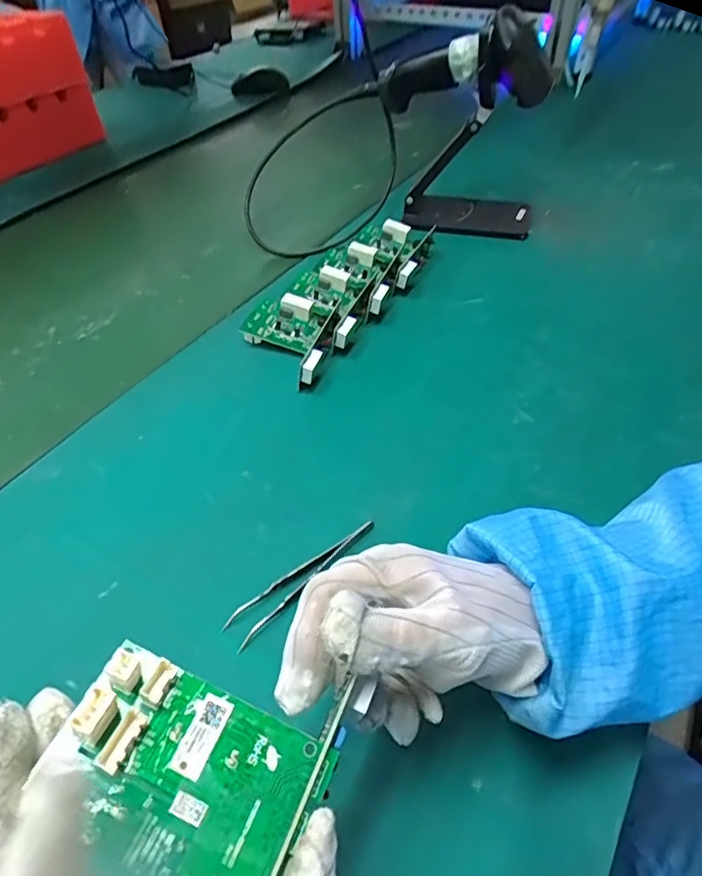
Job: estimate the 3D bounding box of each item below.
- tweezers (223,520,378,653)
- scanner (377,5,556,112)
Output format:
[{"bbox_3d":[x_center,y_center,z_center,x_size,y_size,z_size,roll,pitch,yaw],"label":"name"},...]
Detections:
[{"bbox_3d":[-0.028,0.091,0.370,0.116,0.014,0.022,-31,51,-25],"label":"tweezers"},{"bbox_3d":[0.136,-0.434,0.673,0.196,0.090,0.069,9,46,14],"label":"scanner"}]

